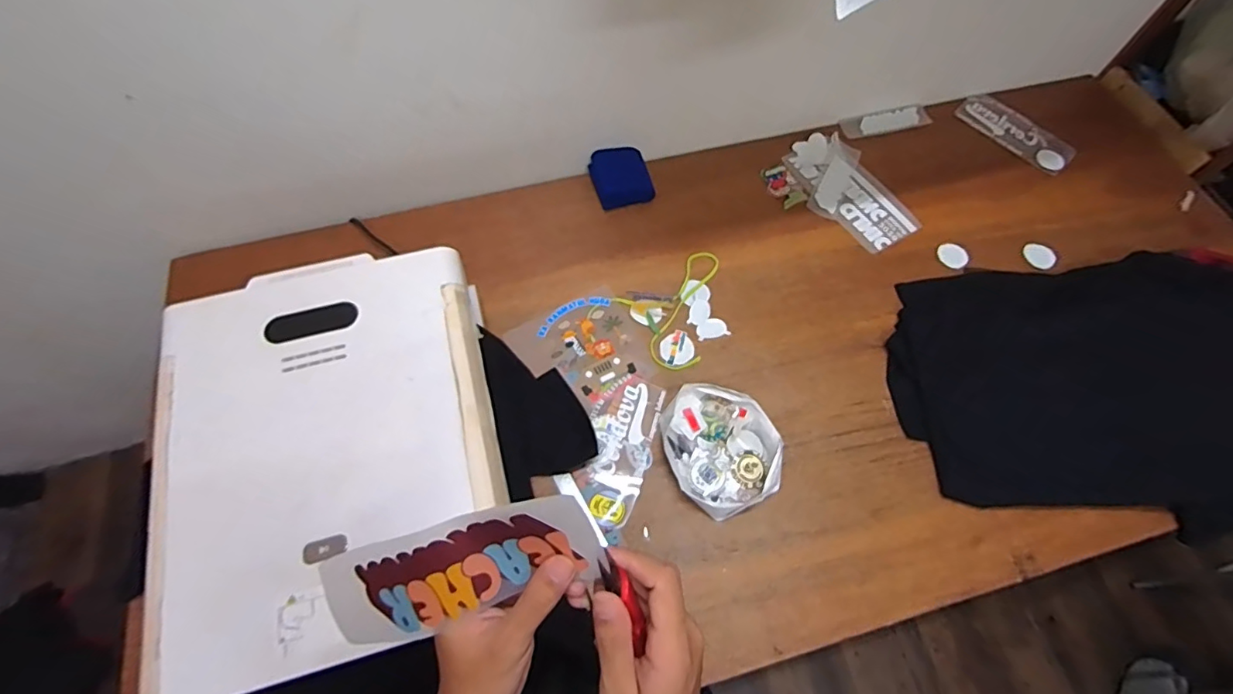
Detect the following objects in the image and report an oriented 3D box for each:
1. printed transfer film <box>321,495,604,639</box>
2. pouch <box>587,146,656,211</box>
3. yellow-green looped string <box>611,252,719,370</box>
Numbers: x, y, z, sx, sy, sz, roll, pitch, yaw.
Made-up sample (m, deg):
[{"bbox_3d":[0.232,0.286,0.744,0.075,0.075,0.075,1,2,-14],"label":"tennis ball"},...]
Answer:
[{"bbox_3d":[-0.084,0.127,0.312,0.150,0.019,0.057,-21,104,5],"label":"printed transfer film"},{"bbox_3d":[0.010,-0.338,1.051,0.114,0.037,0.117,-16,65,-7],"label":"pouch"},{"bbox_3d":[0.130,-0.068,0.940,0.213,0.004,0.182,-30,68,-13],"label":"yellow-green looped string"}]

